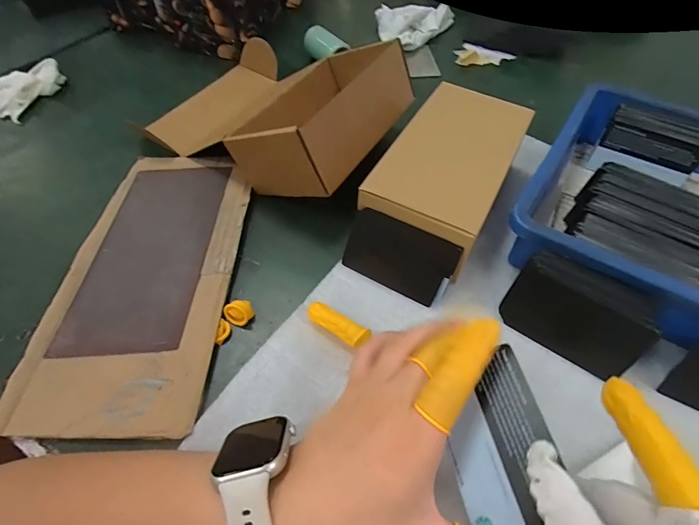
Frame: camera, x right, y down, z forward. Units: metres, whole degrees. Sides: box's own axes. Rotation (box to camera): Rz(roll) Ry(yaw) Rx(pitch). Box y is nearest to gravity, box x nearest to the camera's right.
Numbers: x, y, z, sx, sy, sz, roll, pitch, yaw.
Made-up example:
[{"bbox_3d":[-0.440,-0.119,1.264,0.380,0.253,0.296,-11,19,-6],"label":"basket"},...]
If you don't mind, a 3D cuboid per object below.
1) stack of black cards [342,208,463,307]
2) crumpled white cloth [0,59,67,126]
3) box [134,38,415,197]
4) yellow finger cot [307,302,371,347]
[{"bbox_3d":[0.040,-0.005,0.309,0.086,0.055,0.005,25,20,14],"label":"stack of black cards"},{"bbox_3d":[-0.401,-0.215,0.466,0.080,0.026,0.095,27,59,16],"label":"crumpled white cloth"},{"bbox_3d":[-0.081,-0.178,0.400,0.248,0.089,0.185,28,59,17],"label":"box"},{"bbox_3d":[-0.010,0.049,0.289,0.049,0.019,0.016,28,60,17],"label":"yellow finger cot"}]

